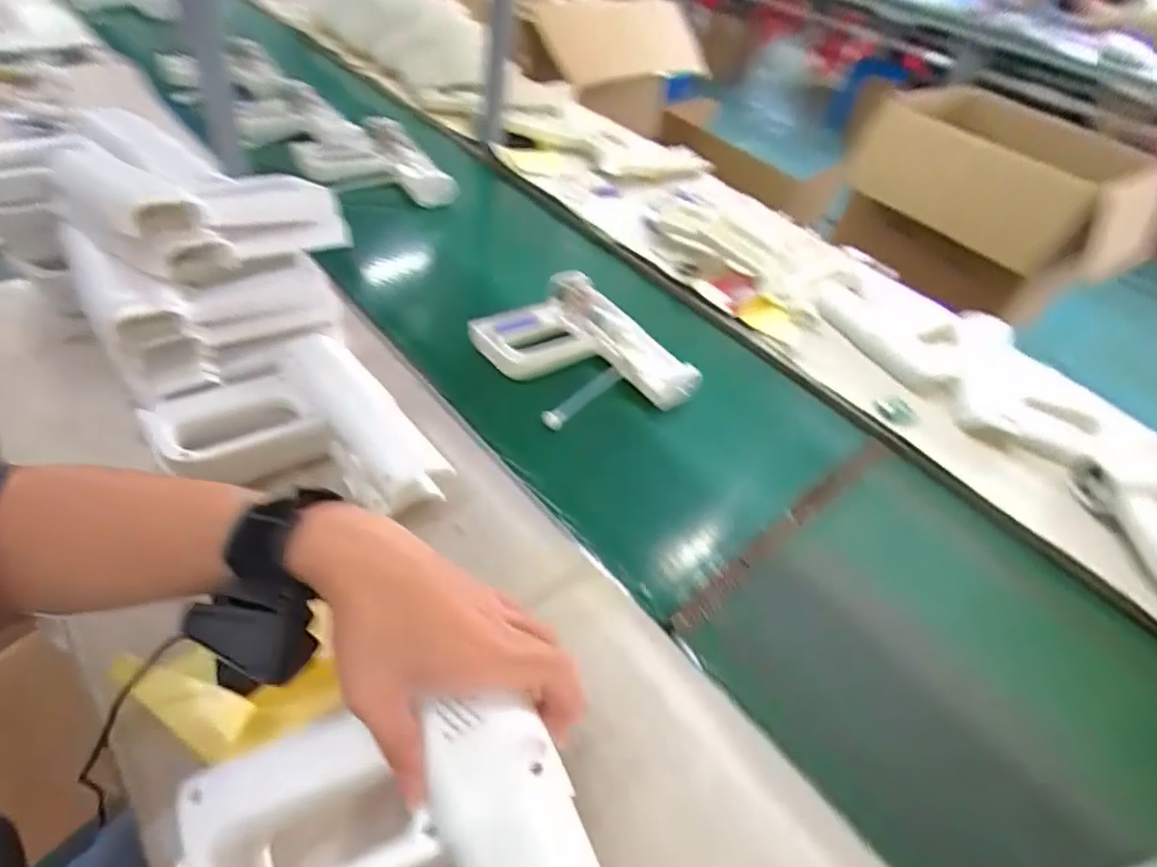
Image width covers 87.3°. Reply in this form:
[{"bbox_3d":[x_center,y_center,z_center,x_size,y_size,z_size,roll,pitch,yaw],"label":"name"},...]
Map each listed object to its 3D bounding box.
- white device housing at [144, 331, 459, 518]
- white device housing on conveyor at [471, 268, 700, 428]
[{"bbox_3d":[-0.241,0.010,0.518,0.183,0.055,0.199,-28,57,-32],"label":"white device housing"},{"bbox_3d":[0.001,-0.088,0.714,0.190,0.059,0.223,-23,55,-30],"label":"white device housing on conveyor"}]

